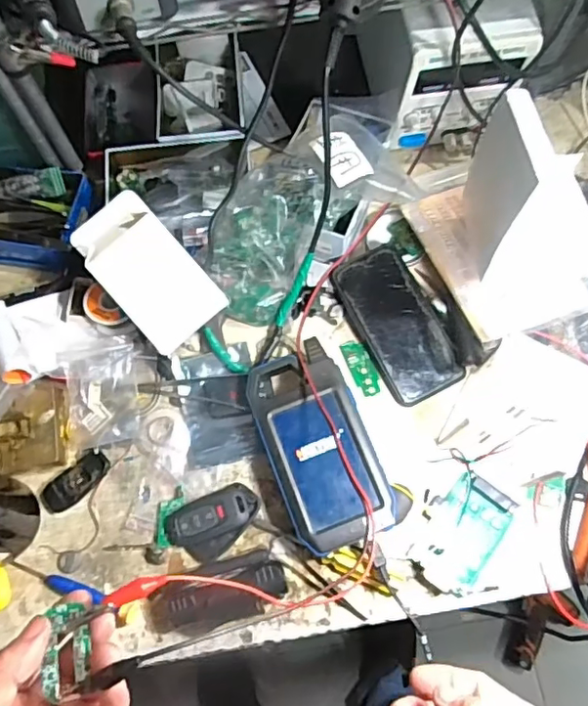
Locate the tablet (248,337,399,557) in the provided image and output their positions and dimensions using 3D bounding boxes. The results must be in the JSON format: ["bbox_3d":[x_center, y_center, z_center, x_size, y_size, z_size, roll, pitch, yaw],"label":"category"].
[{"bbox_3d":[0.020,0.087,0.537,0.098,0.038,0.188,-20,72,-6],"label":"tablet"}]

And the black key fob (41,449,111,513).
[{"bbox_3d":[-0.209,0.123,0.549,0.068,0.008,0.031,-43,76,-13],"label":"black key fob"}]

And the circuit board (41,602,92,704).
[{"bbox_3d":[-0.117,0.151,0.293,0.020,0.010,0.044,-16,55,-5],"label":"circuit board"}]

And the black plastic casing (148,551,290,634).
[{"bbox_3d":[-0.068,0.210,0.505,0.120,0.028,0.048,-12,71,-4],"label":"black plastic casing"}]

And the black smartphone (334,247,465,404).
[{"bbox_3d":[0.106,-0.031,0.584,0.078,0.013,0.158,-27,78,-8],"label":"black smartphone"}]

